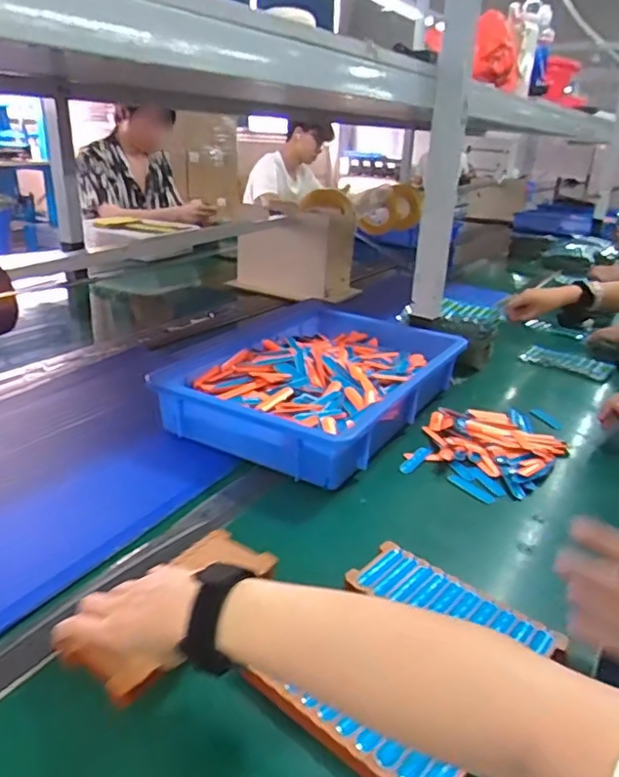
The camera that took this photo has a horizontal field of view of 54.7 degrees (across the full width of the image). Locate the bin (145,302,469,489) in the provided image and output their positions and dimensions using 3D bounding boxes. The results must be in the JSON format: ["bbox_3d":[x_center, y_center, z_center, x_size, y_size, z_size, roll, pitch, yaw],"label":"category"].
[{"bbox_3d":[0.011,-0.020,0.906,0.331,0.082,0.483,15,26,25],"label":"bin"}]

